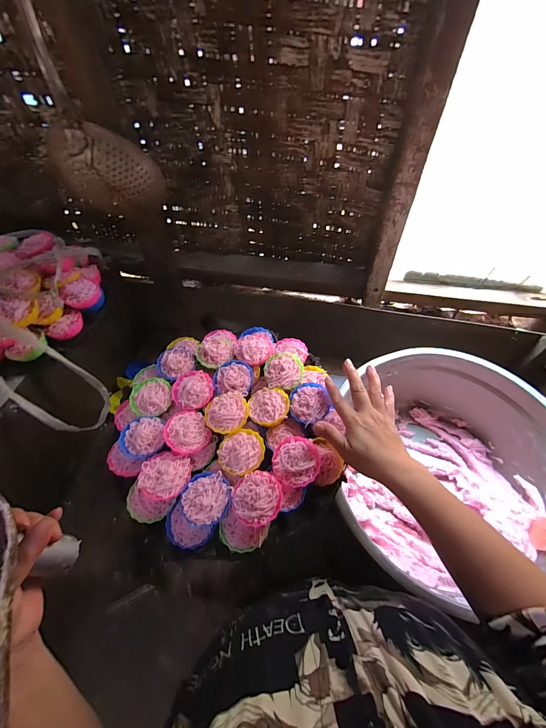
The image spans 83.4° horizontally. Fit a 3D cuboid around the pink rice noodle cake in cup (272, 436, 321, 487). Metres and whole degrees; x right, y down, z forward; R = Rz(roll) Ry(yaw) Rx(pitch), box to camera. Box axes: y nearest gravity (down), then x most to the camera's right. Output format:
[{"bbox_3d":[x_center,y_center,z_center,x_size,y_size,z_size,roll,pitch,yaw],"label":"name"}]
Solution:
[{"bbox_3d":[0.030,0.125,0.399,0.059,0.016,0.060,-1,56,1],"label":"pink rice noodle cake in cup"}]

